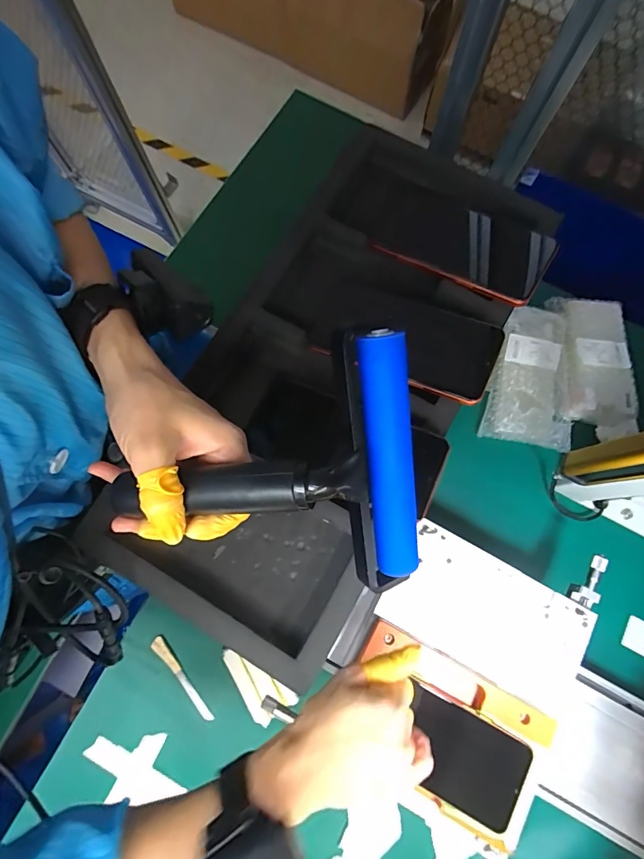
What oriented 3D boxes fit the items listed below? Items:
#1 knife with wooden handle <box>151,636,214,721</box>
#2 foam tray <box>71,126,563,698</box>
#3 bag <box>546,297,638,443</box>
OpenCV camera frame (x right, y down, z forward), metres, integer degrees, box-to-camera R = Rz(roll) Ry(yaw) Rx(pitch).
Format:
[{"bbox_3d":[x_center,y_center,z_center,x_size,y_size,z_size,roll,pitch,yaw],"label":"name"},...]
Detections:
[{"bbox_3d":[-0.170,0.303,0.510,0.015,0.004,0.114,-39,81,-6],"label":"knife with wooden handle"},{"bbox_3d":[0.015,-0.050,0.379,0.223,0.055,0.461,32,82,7],"label":"foam tray"},{"bbox_3d":[0.362,-0.094,0.563,0.094,0.038,0.189,7,80,2],"label":"bag"}]

